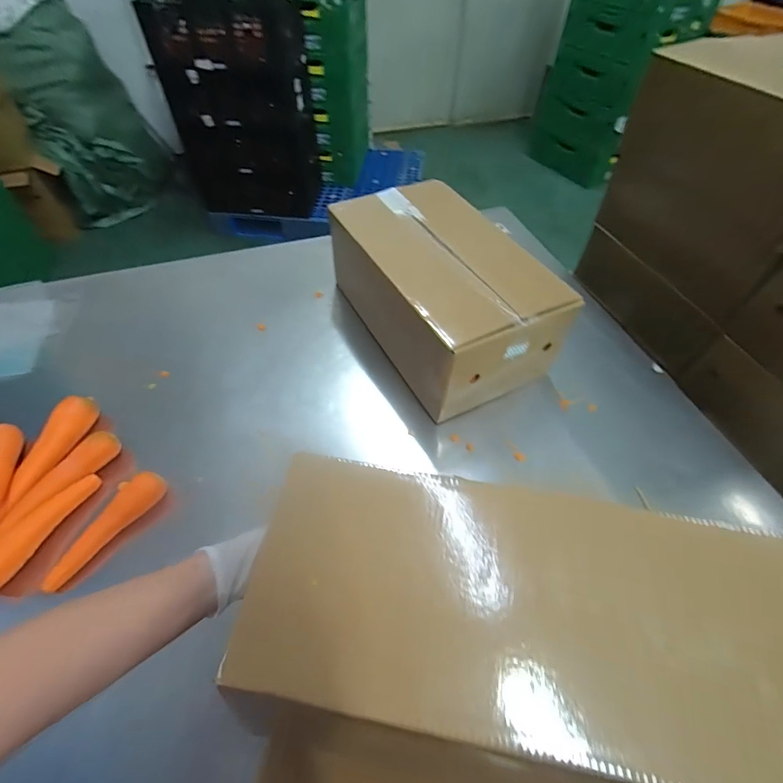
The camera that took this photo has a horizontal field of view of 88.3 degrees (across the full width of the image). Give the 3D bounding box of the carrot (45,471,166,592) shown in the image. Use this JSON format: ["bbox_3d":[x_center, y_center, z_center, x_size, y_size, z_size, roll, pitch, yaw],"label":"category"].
[{"bbox_3d":[-0.394,0.188,0.560,0.039,0.043,0.173,29,58,19],"label":"carrot"}]

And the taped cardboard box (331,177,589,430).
[{"bbox_3d":[0.079,-0.182,0.723,0.225,0.200,0.427,-24,57,-18],"label":"taped cardboard box"}]

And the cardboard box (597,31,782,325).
[{"bbox_3d":[0.703,-0.417,0.779,0.387,0.351,0.429,-12,54,-10],"label":"cardboard box"}]

